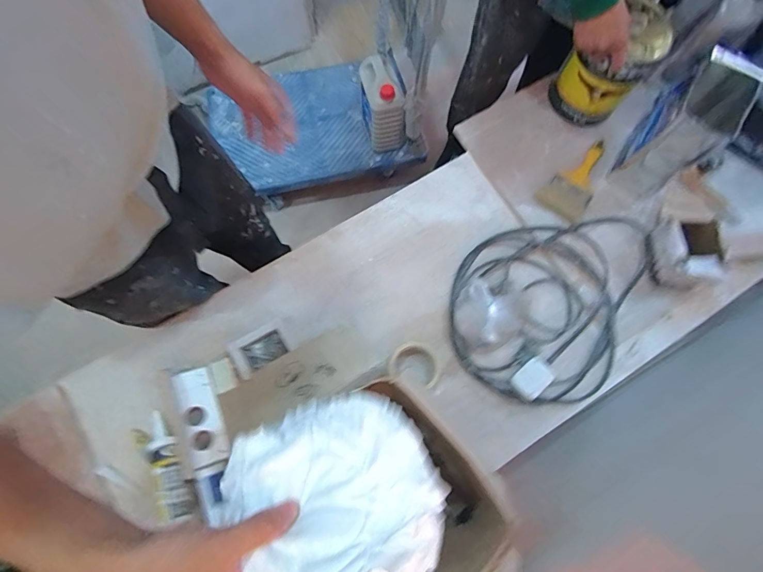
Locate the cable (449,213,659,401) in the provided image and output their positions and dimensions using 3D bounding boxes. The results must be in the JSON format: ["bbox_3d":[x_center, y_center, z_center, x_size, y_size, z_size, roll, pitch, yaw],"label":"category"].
[{"bbox_3d":[0.351,0.022,0.875,0.392,0.066,0.452,16,77,7],"label":"cable"}]

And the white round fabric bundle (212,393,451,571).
[{"bbox_3d":[-0.042,0.177,0.331,0.182,0.060,0.169,-24,46,-8],"label":"white round fabric bundle"}]

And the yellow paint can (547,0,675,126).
[{"bbox_3d":[0.515,-0.492,0.931,0.176,0.214,0.140,-38,79,-10],"label":"yellow paint can"}]

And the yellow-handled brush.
[{"bbox_3d":[0.469,-0.244,0.955,0.215,0.027,0.103,-42,80,-11],"label":"yellow-handled brush"}]

